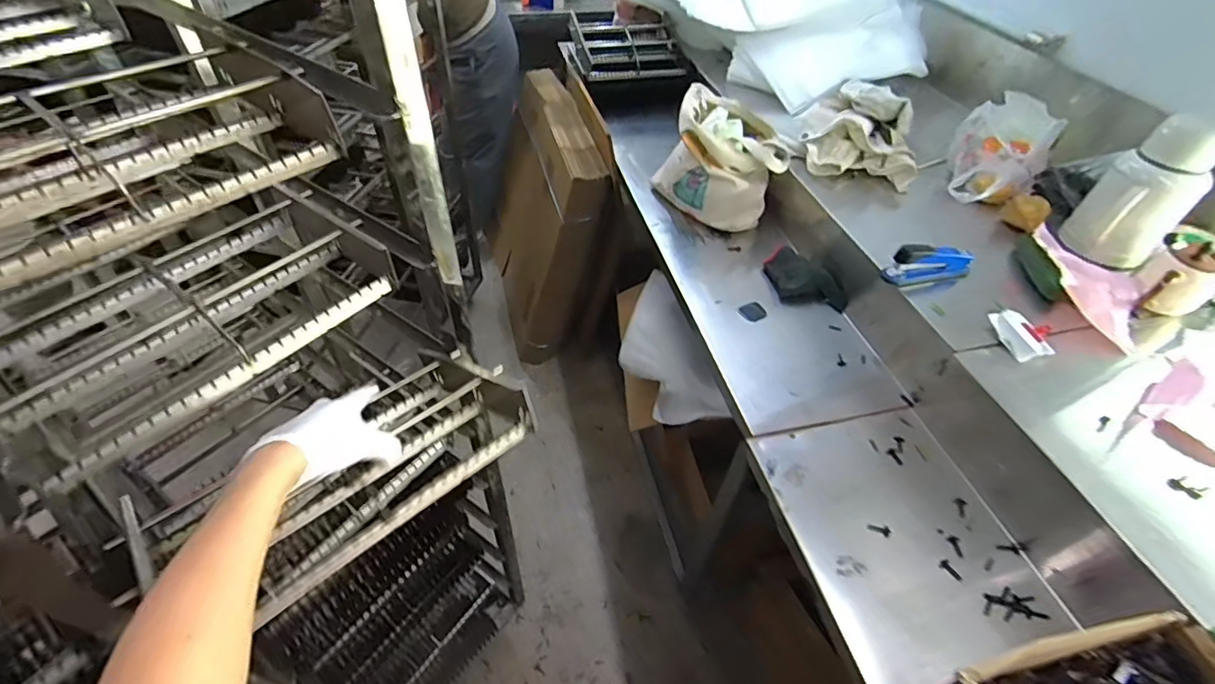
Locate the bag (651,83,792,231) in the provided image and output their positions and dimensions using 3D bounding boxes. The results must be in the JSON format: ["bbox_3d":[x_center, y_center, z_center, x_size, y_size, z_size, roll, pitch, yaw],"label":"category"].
[{"bbox_3d":[0.254,-0.410,1.203,0.279,0.204,0.211,23,50,16],"label":"bag"}]

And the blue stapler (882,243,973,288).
[{"bbox_3d":[0.544,-0.138,0.908,0.161,0.071,0.054,-8,48,-12],"label":"blue stapler"}]

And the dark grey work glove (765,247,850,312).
[{"bbox_3d":[0.394,-0.123,1.076,0.101,0.050,0.168,-11,49,-14],"label":"dark grey work glove"}]

